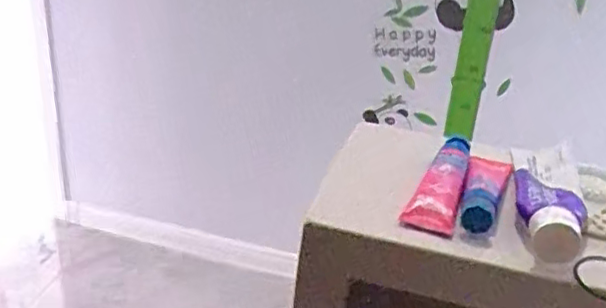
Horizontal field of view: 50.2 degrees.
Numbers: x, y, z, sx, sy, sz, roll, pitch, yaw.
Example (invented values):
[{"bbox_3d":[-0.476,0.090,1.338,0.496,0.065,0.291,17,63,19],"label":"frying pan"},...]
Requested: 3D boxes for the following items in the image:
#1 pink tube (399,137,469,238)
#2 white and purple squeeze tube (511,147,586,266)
[{"bbox_3d":[0.105,0.016,0.492,0.035,0.021,0.131,13,29,14],"label":"pink tube"},{"bbox_3d":[0.184,0.023,0.485,0.048,0.026,0.166,12,29,12],"label":"white and purple squeeze tube"}]

